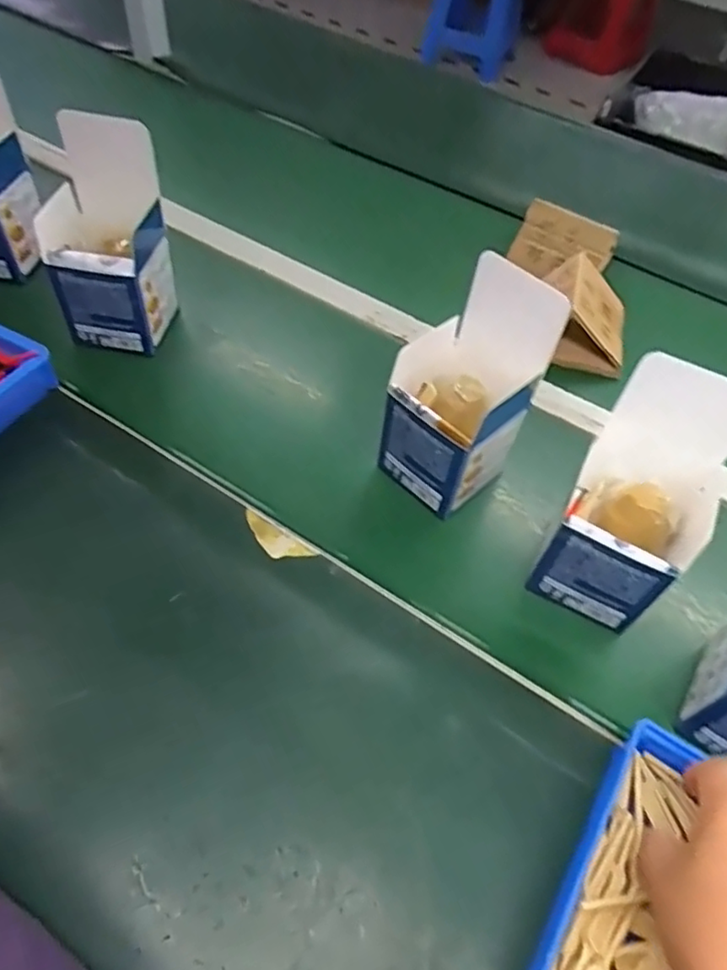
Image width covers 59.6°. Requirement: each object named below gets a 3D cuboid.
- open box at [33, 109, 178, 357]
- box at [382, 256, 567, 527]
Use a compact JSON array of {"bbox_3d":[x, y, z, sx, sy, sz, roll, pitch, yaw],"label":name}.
[{"bbox_3d":[-0.228,-0.223,0.569,0.084,0.175,0.111,2,51,-4],"label":"open box"},{"bbox_3d":[0.081,-0.074,0.503,0.103,0.172,0.099,37,57,22],"label":"box"}]

